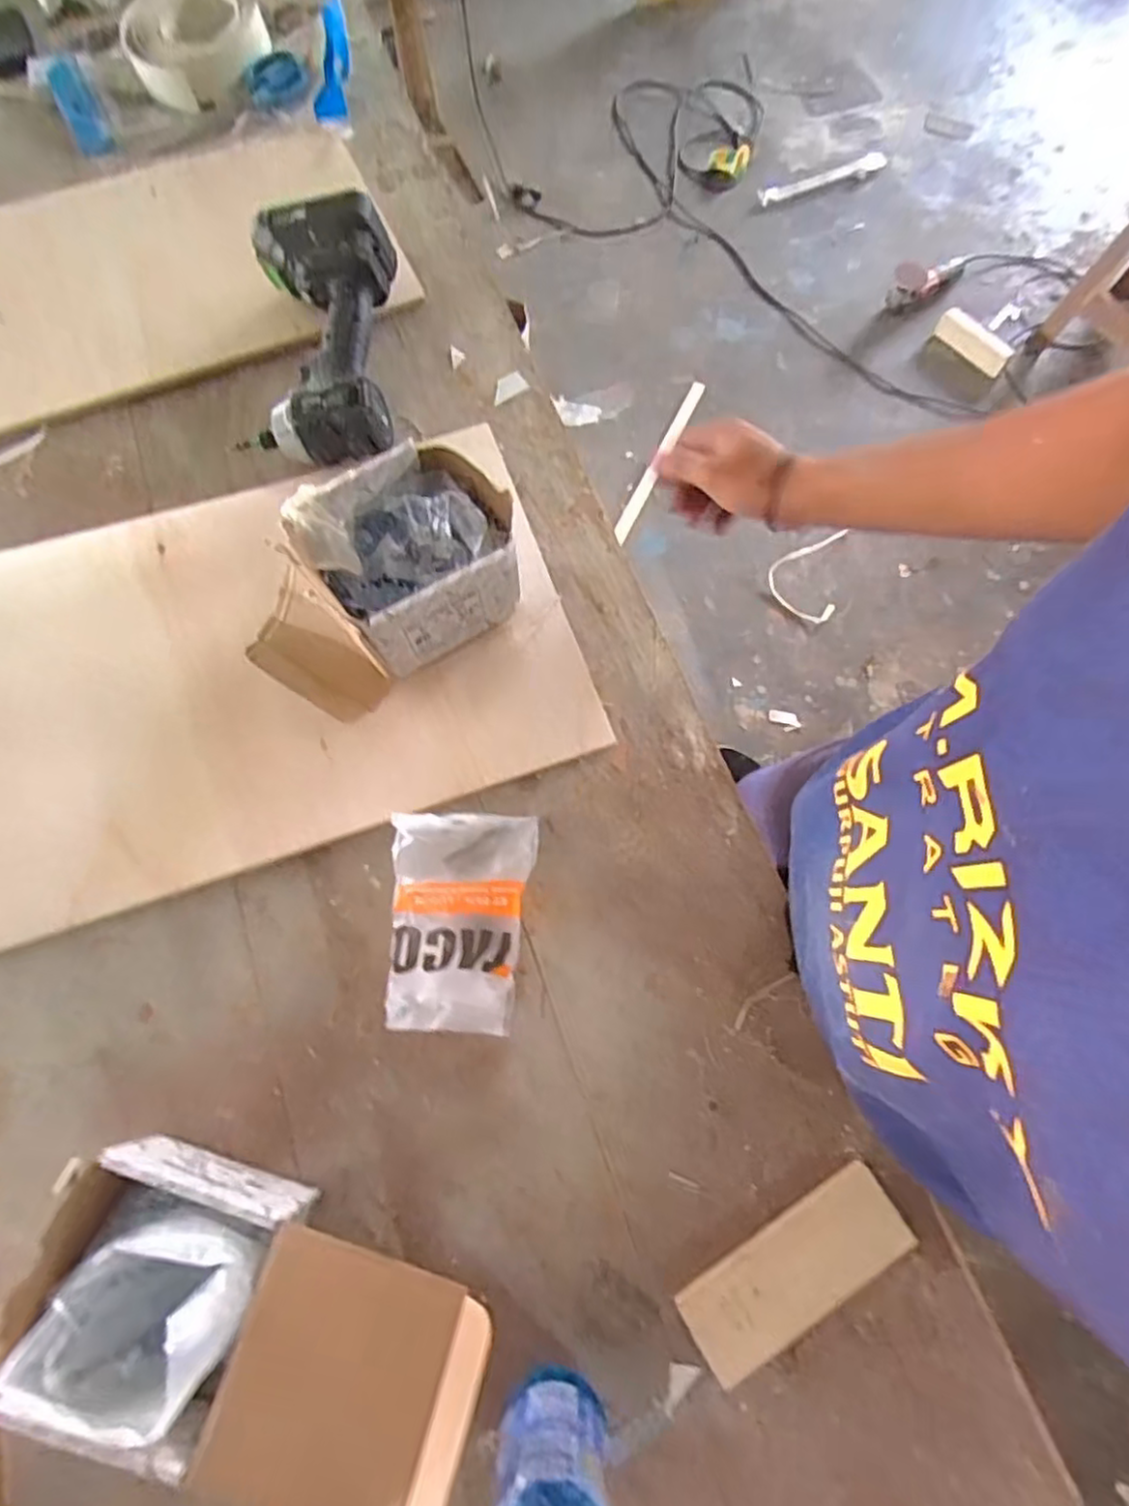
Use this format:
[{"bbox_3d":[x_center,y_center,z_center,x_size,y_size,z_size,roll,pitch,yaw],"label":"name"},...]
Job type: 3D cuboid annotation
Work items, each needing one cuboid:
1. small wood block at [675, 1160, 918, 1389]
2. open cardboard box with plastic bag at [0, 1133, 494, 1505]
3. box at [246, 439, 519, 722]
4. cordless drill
[{"bbox_3d":[0.147,0.330,0.438,0.148,0.019,0.053,-29,73,-9],"label":"small wood block"},{"bbox_3d":[-0.188,0.327,0.394,0.284,0.110,0.126,15,72,5],"label":"open cardboard box with plastic bag"},{"bbox_3d":[-0.148,-0.141,0.558,0.219,0.099,0.137,-33,74,-10],"label":"box"},{"bbox_3d":[-0.233,-0.391,0.641,0.135,0.104,0.230,-1,71,0],"label":"cordless drill"}]

